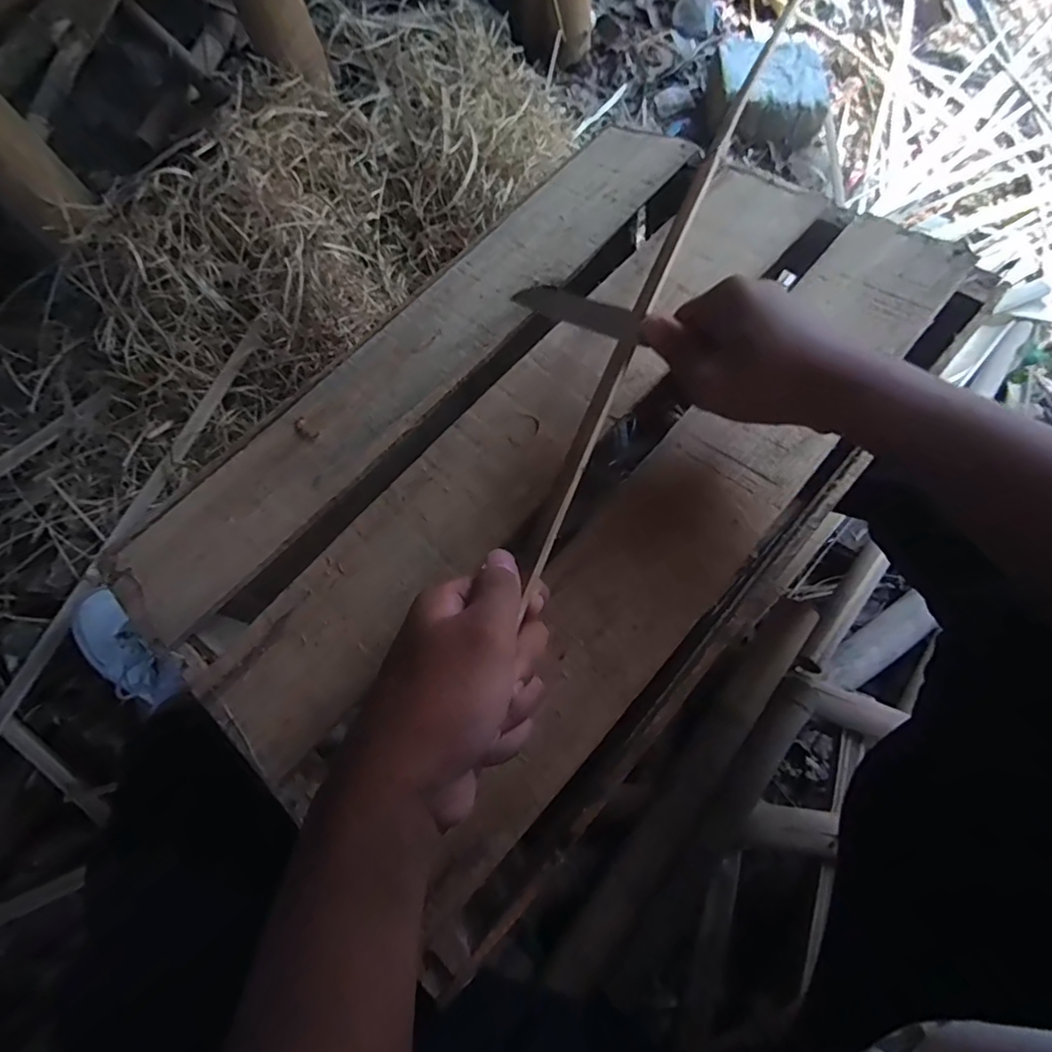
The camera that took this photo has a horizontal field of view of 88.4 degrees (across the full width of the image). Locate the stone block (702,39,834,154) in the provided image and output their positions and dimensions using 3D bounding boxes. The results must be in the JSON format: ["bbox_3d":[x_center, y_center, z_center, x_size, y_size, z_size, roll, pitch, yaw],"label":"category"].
[{"bbox_3d":[0.463,-0.840,1.040,0.215,0.091,0.221,8,71,4],"label":"stone block"}]

